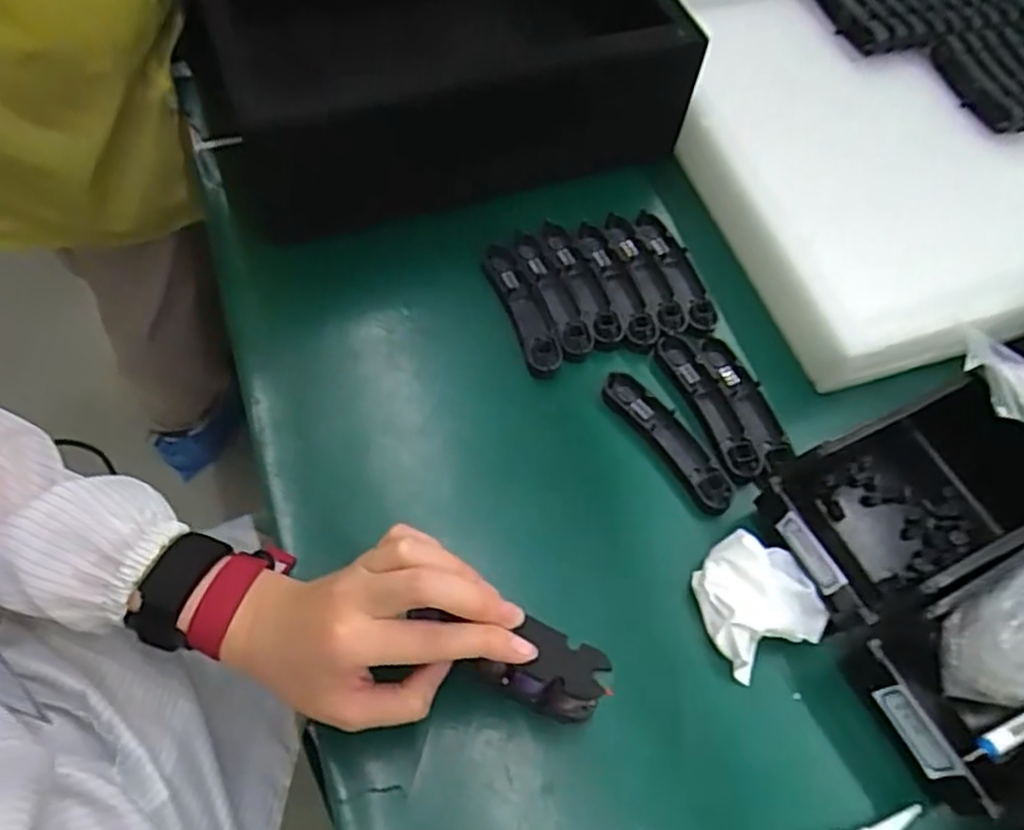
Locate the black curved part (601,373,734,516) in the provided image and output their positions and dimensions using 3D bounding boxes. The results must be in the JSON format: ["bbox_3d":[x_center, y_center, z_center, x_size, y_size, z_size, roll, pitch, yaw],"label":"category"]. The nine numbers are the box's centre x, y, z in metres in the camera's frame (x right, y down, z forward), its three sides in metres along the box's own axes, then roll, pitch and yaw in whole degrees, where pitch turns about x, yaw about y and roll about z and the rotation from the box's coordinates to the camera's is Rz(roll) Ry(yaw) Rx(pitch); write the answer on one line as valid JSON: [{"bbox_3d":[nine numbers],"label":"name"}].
[{"bbox_3d":[0.112,0.017,0.524,0.029,0.030,0.122,-31,66,-19],"label":"black curved part"}]

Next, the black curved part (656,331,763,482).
[{"bbox_3d":[0.143,-0.007,0.535,0.028,0.019,0.122,-18,63,-13],"label":"black curved part"}]

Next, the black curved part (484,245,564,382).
[{"bbox_3d":[0.006,-0.083,0.575,0.027,0.031,0.129,-16,62,-12],"label":"black curved part"}]

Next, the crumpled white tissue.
[{"bbox_3d":[0.153,0.116,0.466,0.072,0.036,0.075,-21,64,-14],"label":"crumpled white tissue"}]

